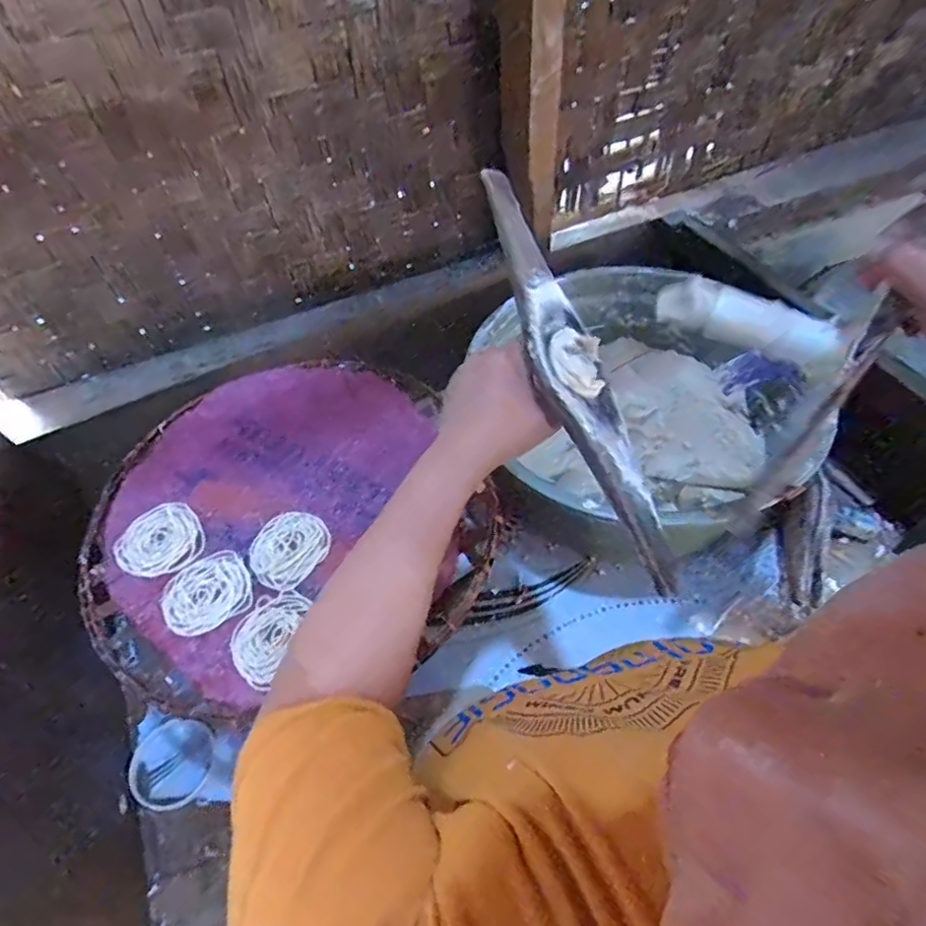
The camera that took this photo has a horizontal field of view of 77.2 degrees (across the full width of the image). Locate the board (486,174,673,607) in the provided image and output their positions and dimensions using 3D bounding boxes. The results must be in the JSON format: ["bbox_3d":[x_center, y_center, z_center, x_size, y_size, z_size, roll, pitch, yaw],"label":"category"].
[{"bbox_3d":[0.072,-0.061,0.382,0.050,0.026,0.297,-20,81,-9],"label":"board"}]

